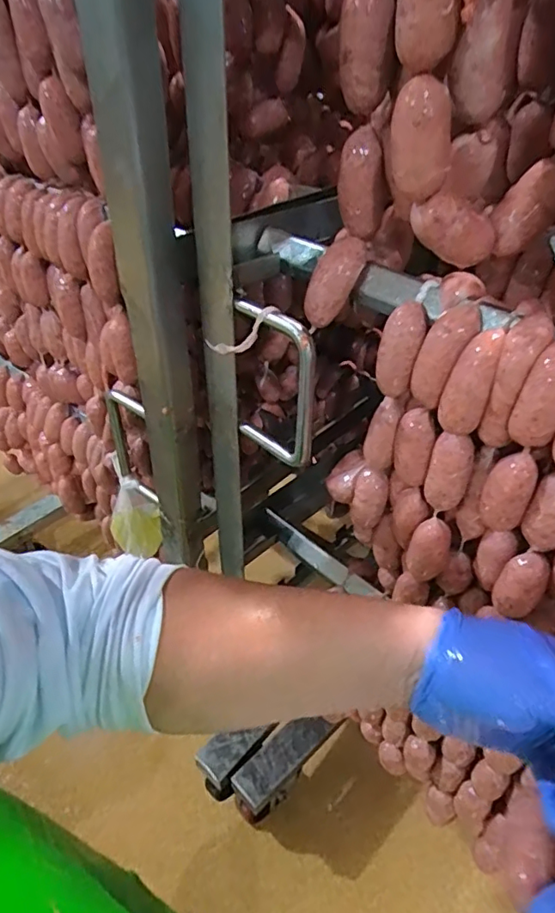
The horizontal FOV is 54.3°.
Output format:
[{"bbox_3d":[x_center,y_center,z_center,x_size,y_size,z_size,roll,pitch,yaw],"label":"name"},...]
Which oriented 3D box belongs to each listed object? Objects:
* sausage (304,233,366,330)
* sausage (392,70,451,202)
[{"bbox_3d":[0.040,-0.129,0.399,0.027,0.065,0.028,7,30,-43],"label":"sausage"},{"bbox_3d":[0.078,-0.170,0.293,0.025,0.055,0.024,-29,49,-29],"label":"sausage"}]

